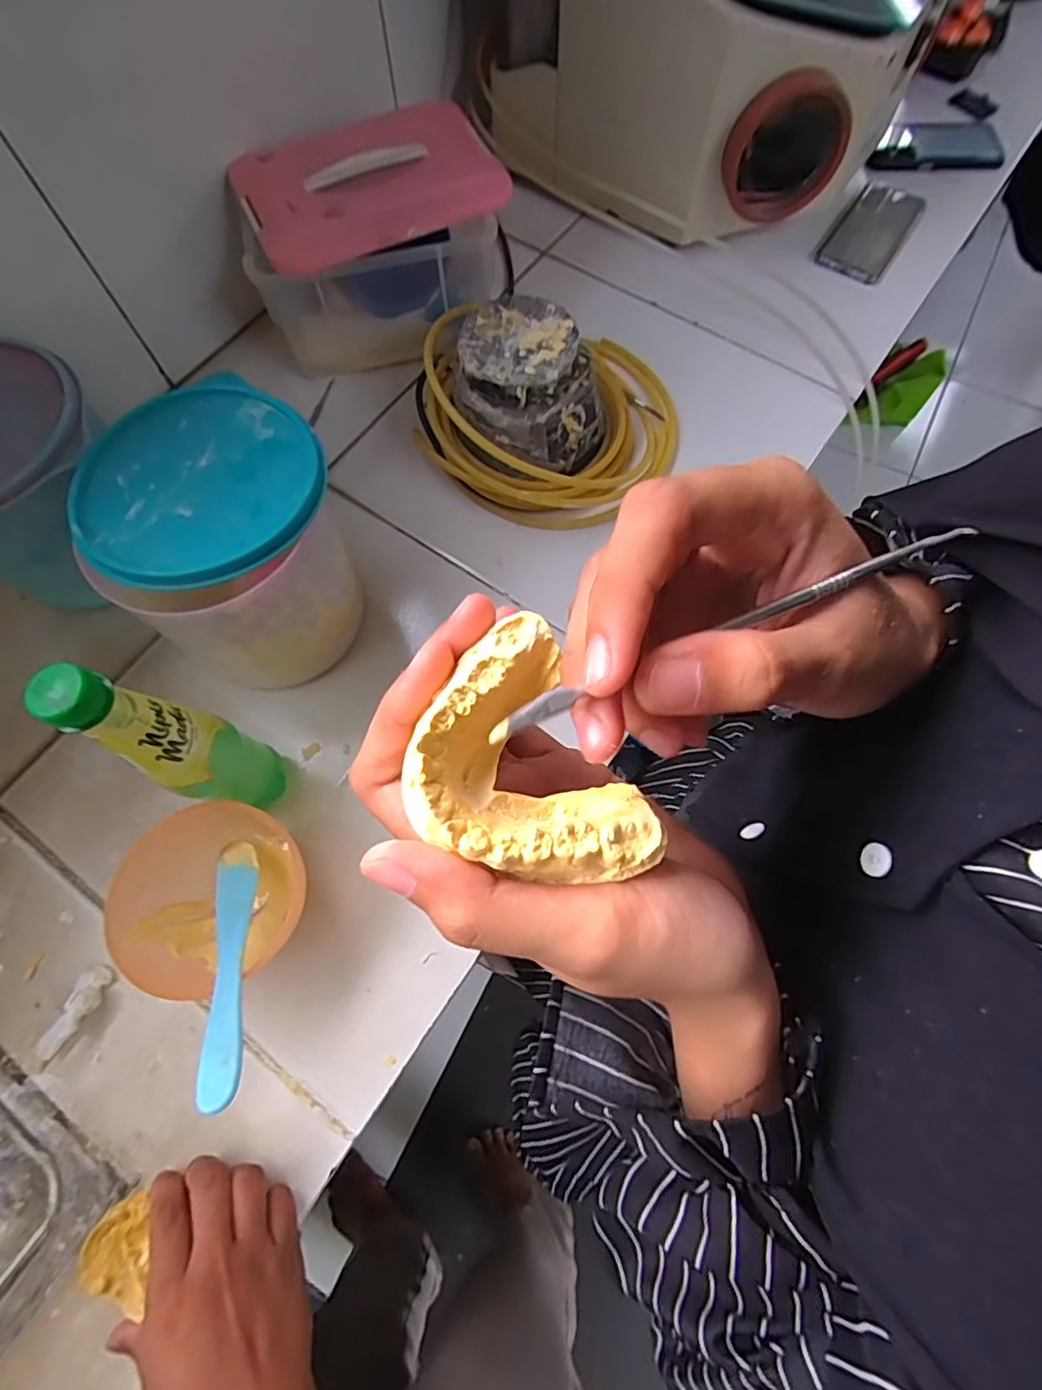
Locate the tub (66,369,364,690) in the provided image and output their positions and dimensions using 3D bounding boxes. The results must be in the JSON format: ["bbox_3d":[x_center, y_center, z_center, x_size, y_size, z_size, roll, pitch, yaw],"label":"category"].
[{"bbox_3d":[-0.216,-0.114,0.465,0.157,0.162,0.169,0,70,0],"label":"tub"}]

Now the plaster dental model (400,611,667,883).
[{"bbox_3d":[-0.001,0.019,0.146,0.050,0.022,0.067,-28,72,-9],"label":"plaster dental model"}]

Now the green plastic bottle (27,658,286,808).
[{"bbox_3d":[-0.213,0.039,0.380,0.053,0.220,0.048,-30,73,-10],"label":"green plastic bottle"}]

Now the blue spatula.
[{"bbox_3d":[-0.184,0.162,0.371,0.028,0.007,0.173,-19,41,-6],"label":"blue spatula"}]

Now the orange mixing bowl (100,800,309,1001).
[{"bbox_3d":[-0.208,0.138,0.409,0.108,0.077,0.114,29,73,10],"label":"orange mixing bowl"}]

